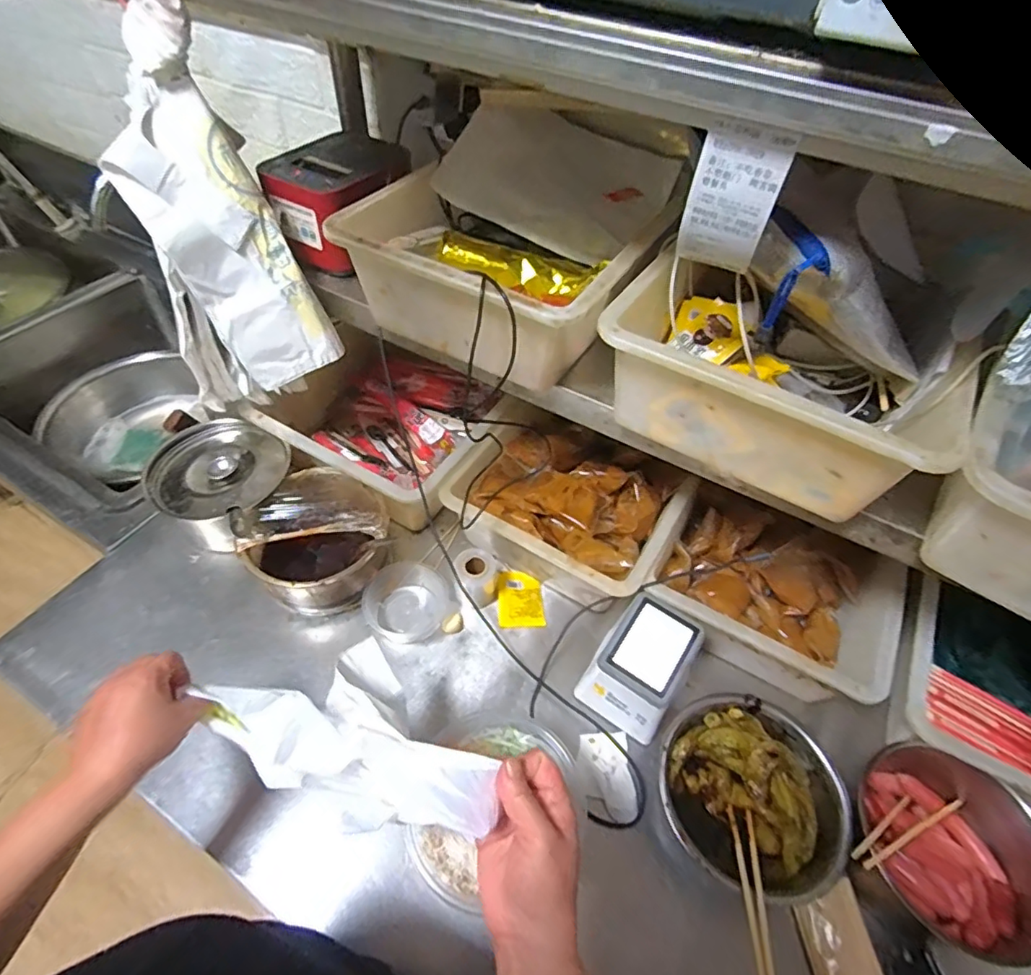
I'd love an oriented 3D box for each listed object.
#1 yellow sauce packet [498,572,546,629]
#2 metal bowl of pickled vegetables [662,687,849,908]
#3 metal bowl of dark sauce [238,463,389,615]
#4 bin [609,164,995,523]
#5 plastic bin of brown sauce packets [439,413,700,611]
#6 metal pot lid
[{"bbox_3d":[0.007,0.148,0.736,0.059,0.008,0.078,0,51,-4],"label":"yellow sauce packet"},{"bbox_3d":[0.235,0.311,0.568,0.161,0.078,0.176,2,51,-2],"label":"metal bowl of pickled vegetables"},{"bbox_3d":[-0.247,0.077,0.714,0.159,0.101,0.161,2,51,-2],"label":"metal bowl of dark sauce"},{"bbox_3d":[0.231,-0.124,0.484,0.270,0.168,0.223,27,54,17],"label":"bin"},{"bbox_3d":[0.065,0.036,0.752,0.278,0.123,0.234,28,54,18],"label":"plastic bin of brown sauce packets"},{"bbox_3d":[-0.395,-0.029,0.742,0.172,0.029,0.165,-8,52,-11],"label":"metal pot lid"}]

